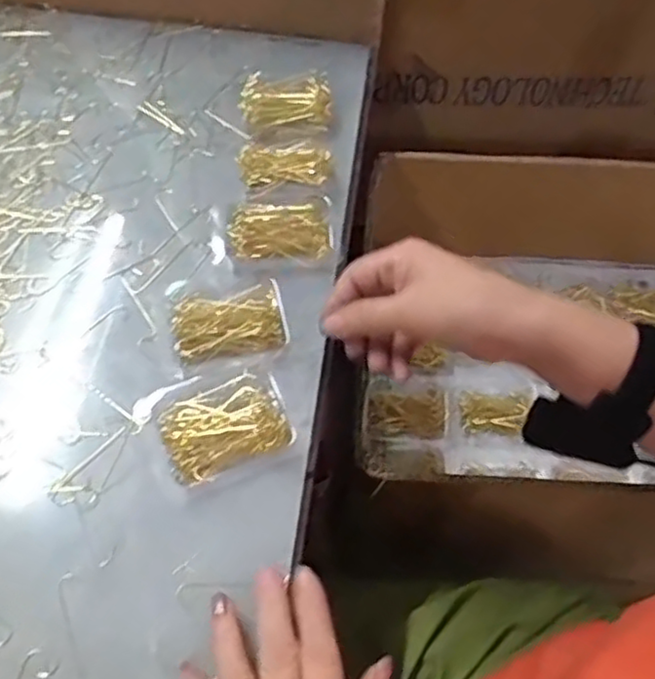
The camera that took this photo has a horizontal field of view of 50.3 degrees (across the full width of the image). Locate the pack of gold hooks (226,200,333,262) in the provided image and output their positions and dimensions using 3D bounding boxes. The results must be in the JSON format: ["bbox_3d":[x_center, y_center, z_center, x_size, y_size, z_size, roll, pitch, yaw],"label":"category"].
[{"bbox_3d":[-0.033,-0.081,0.511,0.073,0.017,0.057,3,59,1],"label":"pack of gold hooks"}]

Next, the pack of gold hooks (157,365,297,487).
[{"bbox_3d":[-0.063,0.053,0.428,0.076,0.016,0.062,-23,63,-14],"label":"pack of gold hooks"}]

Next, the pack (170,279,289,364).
[{"bbox_3d":[-0.065,-0.006,0.464,0.075,0.018,0.050,-13,61,-9],"label":"pack"}]

